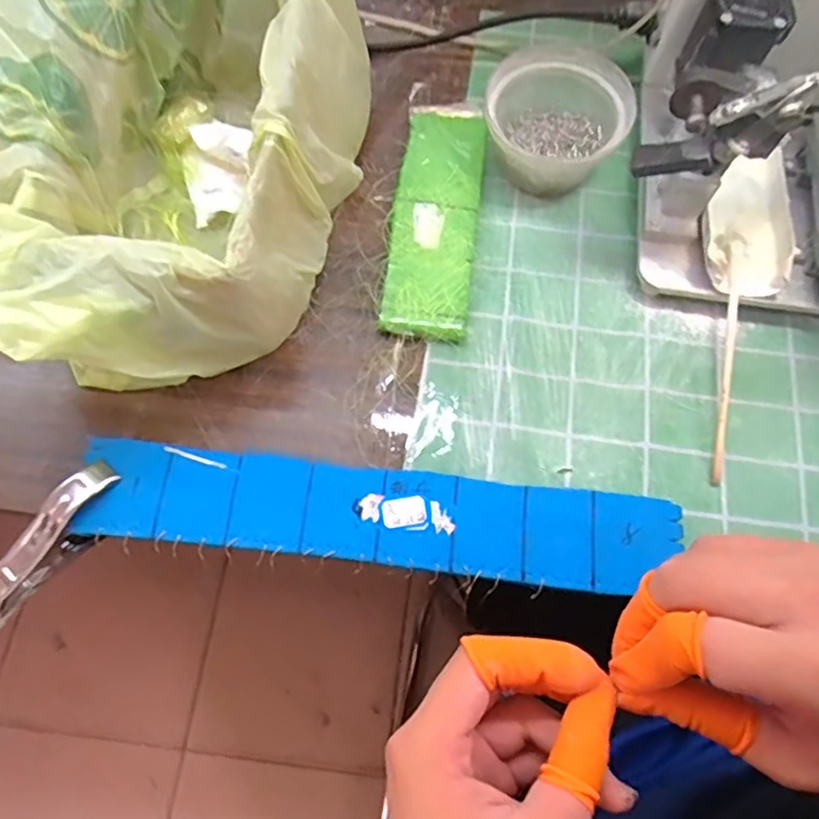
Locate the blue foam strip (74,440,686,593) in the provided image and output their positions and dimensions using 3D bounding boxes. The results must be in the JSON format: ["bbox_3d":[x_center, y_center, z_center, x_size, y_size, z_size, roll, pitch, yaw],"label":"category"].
[{"bbox_3d":[-0.017,0.061,0.352,0.330,0.012,0.054,6,69,1],"label":"blue foam strip"}]

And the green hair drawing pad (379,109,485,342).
[{"bbox_3d":[0.019,-0.135,0.426,0.057,0.016,0.187,7,69,1],"label":"green hair drawing pad"}]

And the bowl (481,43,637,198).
[{"bbox_3d":[0.098,-0.198,0.429,0.096,0.055,0.091,26,70,9],"label":"bowl"}]

